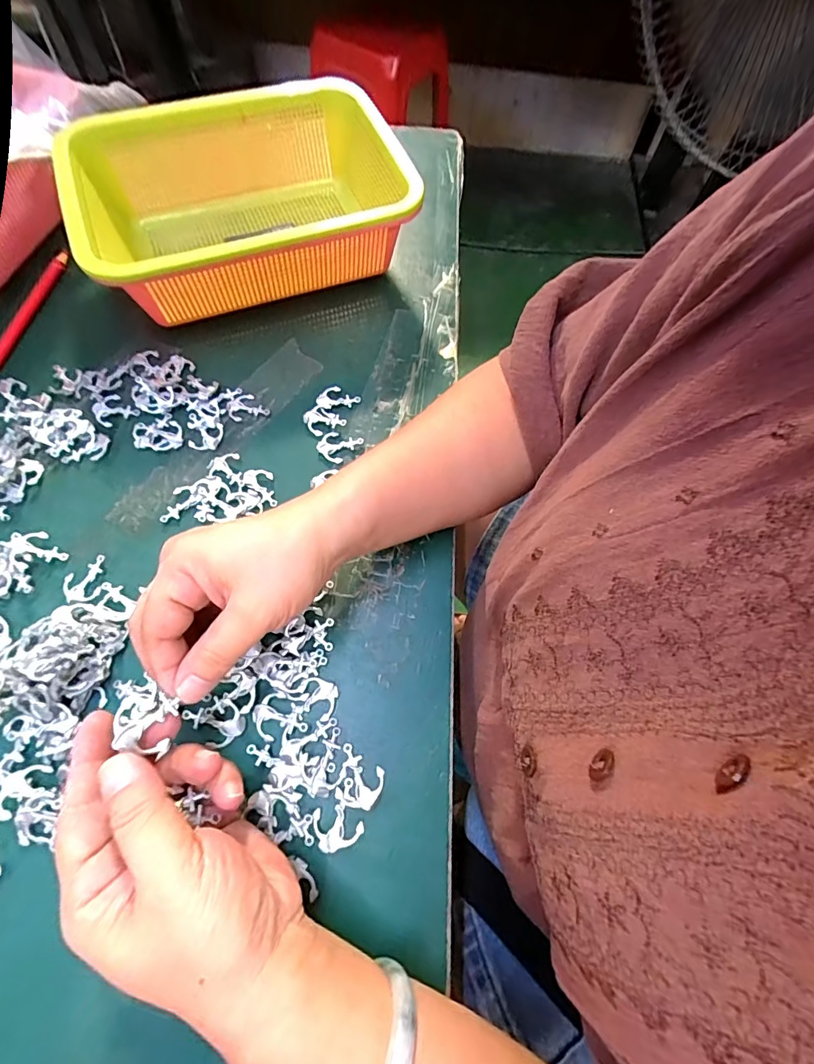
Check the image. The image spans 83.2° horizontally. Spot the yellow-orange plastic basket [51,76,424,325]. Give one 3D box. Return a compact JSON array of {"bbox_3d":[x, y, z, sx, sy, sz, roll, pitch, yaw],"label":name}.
[{"bbox_3d":[-0.137,-0.276,0.398,0.254,0.087,0.176,-18,68,-10],"label":"yellow-orange plastic basket"}]

